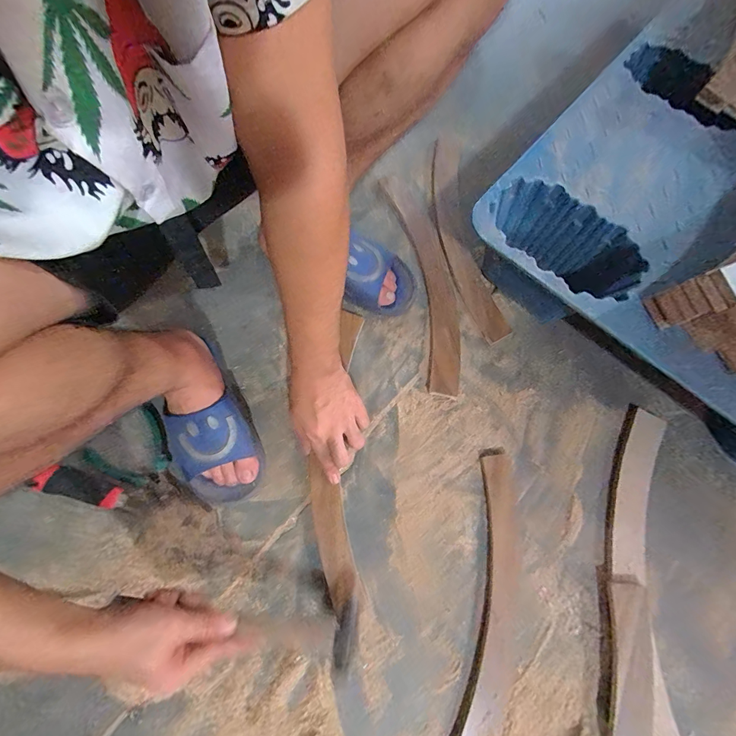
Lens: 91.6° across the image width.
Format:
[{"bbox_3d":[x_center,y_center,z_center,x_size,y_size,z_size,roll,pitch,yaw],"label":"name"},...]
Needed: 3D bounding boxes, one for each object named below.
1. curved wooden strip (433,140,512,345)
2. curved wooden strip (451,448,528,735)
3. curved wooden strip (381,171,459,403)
[{"bbox_3d":[0.172,-0.250,0.668,0.079,0.009,0.425,-9,74,-4],"label":"curved wooden strip"},{"bbox_3d":[0.170,0.335,0.482,0.091,0.016,0.430,14,73,3],"label":"curved wooden strip"},{"bbox_3d":[0.106,-0.165,0.640,0.084,0.013,0.435,-10,74,-4],"label":"curved wooden strip"}]

